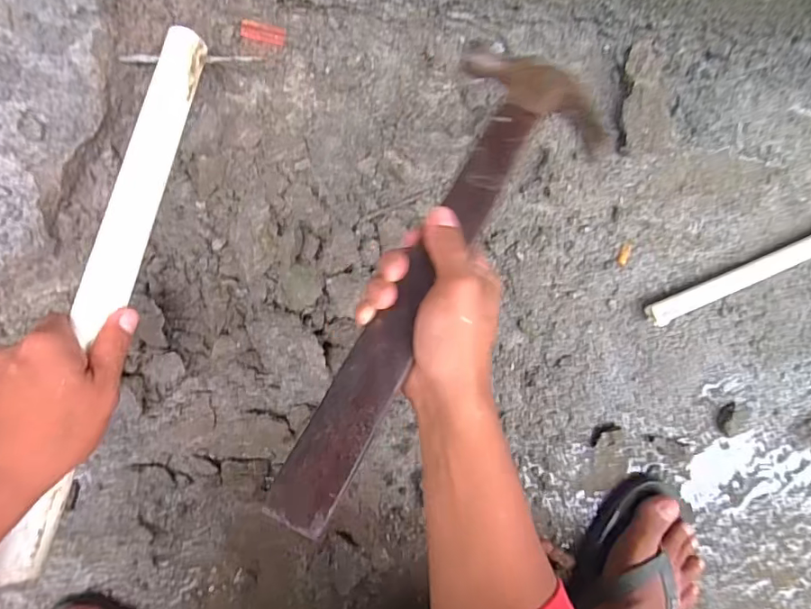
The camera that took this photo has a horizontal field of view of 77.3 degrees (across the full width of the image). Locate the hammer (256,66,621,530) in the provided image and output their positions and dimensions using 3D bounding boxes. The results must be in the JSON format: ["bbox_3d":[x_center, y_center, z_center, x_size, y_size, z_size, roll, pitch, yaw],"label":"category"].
[{"bbox_3d":[0.026,-0.027,0.334,0.107,0.033,0.360,32,70,-5],"label":"hammer"}]

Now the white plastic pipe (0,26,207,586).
[{"bbox_3d":[-0.212,-0.030,0.372,0.031,0.021,0.416,9,72,-5],"label":"white plastic pipe"}]

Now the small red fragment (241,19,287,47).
[{"bbox_3d":[-0.134,-0.256,0.477,0.040,0.007,0.014,4,92,-20],"label":"small red fragment"}]

